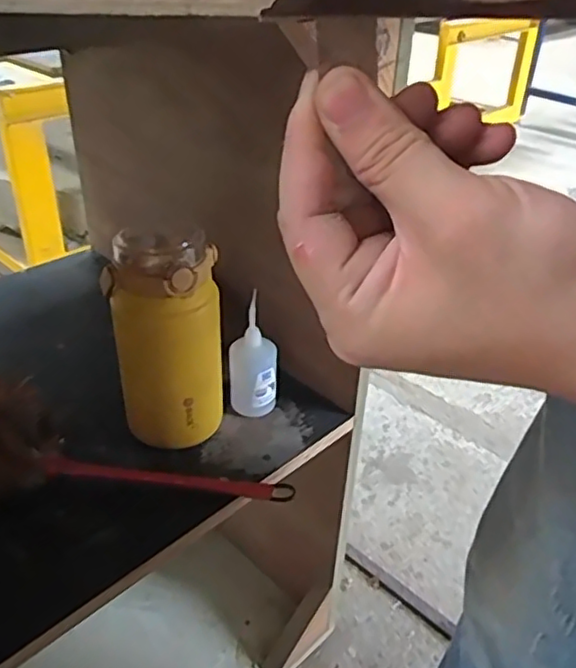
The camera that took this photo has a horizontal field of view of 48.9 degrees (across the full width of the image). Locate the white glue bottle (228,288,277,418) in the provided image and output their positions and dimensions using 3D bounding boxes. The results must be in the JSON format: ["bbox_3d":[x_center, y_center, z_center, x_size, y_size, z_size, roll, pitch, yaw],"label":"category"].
[{"bbox_3d":[-0.037,0.034,0.669,0.052,0.125,0.042,-7,35,-13],"label":"white glue bottle"}]

